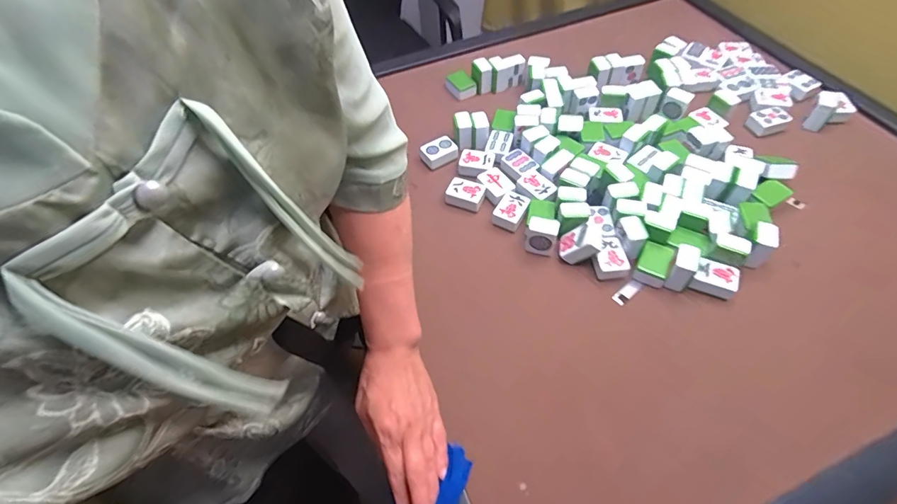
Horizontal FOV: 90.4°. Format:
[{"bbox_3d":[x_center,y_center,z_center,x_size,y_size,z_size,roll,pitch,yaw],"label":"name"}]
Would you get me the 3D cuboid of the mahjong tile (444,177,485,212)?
[{"bbox_3d":[0.025,-0.087,0.683,0.056,0.023,0.042,17,58,14],"label":"mahjong tile"}]

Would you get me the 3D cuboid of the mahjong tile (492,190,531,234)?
[{"bbox_3d":[0.093,-0.060,0.661,0.042,0.029,0.051,31,62,22],"label":"mahjong tile"}]

